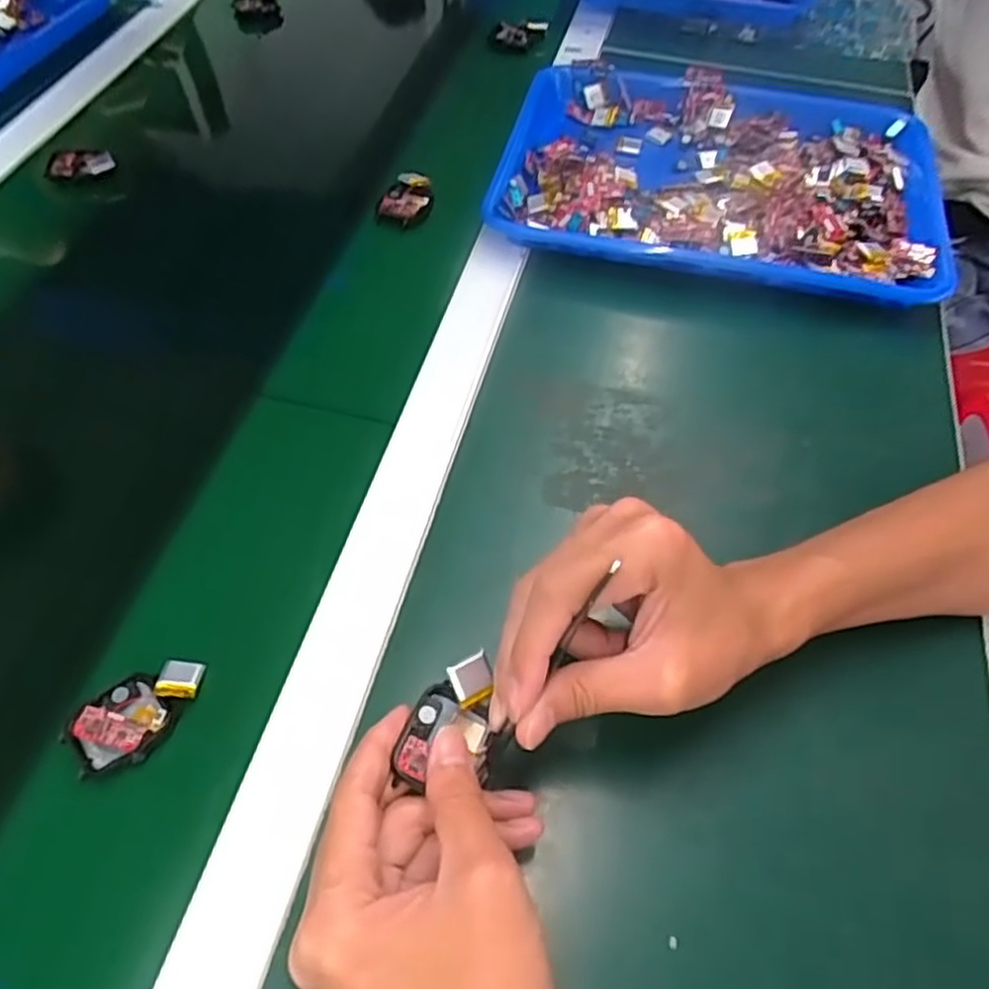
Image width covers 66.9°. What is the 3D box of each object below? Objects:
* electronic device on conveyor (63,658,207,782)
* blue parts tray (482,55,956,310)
[{"bbox_3d":[-0.170,0.103,0.359,0.063,0.013,0.037,-39,64,-24],"label":"electronic device on conveyor"},{"bbox_3d":[0.182,-0.261,0.608,0.335,0.048,0.270,11,56,7],"label":"blue parts tray"}]

